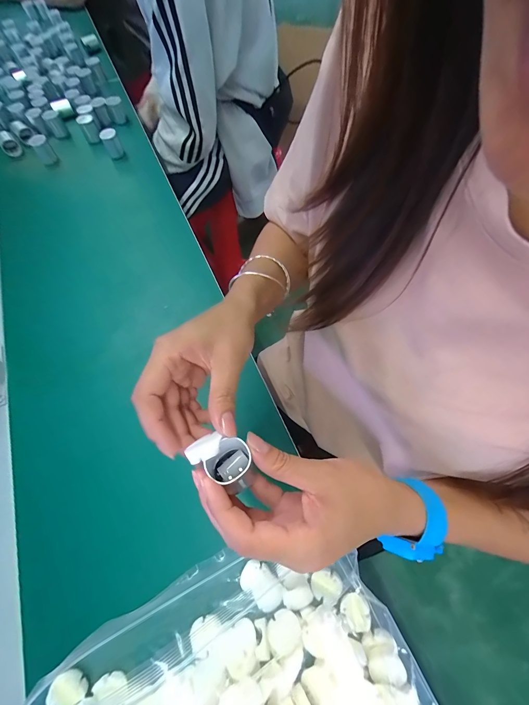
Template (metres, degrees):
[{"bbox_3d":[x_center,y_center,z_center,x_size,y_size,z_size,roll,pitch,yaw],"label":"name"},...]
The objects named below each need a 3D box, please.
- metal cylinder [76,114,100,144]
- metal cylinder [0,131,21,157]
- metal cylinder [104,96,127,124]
[{"bbox_3d":[-0.351,-0.447,0.589,0.029,0.041,0.024,-24,64,-12],"label":"metal cylinder"},{"bbox_3d":[-0.528,-0.431,0.606,0.033,0.042,0.031,-39,68,-18],"label":"metal cylinder"},{"bbox_3d":[-0.301,-0.493,0.597,0.029,0.036,0.032,-20,63,-10],"label":"metal cylinder"}]

